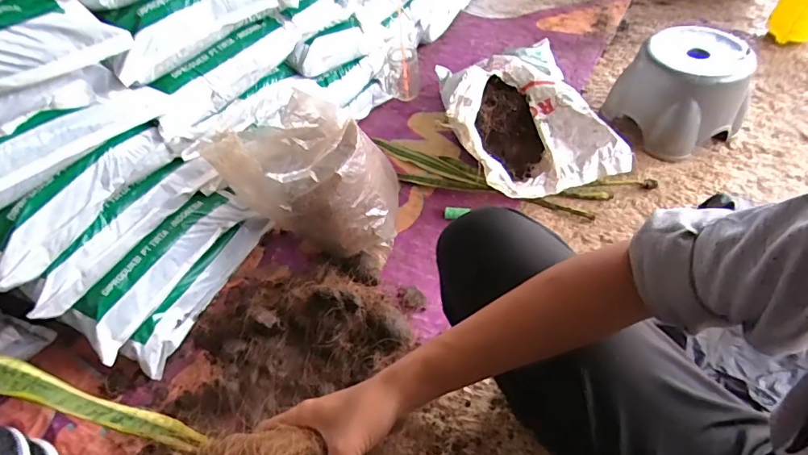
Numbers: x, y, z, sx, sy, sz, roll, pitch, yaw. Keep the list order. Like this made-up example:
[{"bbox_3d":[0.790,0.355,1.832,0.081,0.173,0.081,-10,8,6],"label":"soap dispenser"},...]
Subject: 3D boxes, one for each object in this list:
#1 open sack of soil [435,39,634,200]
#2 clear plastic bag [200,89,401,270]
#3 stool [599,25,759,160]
[{"bbox_3d":[0.252,-0.260,1.018,0.348,0.175,0.421,-15,51,-7],"label":"open sack of soil"},{"bbox_3d":[-0.158,-0.088,0.830,0.276,0.311,0.169,0,51,5],"label":"clear plastic bag"},{"bbox_3d":[0.602,-0.301,1.011,0.229,0.185,0.216,-15,52,-7],"label":"stool"}]

